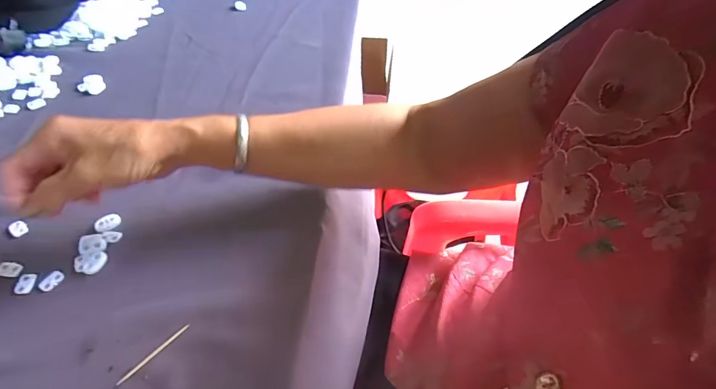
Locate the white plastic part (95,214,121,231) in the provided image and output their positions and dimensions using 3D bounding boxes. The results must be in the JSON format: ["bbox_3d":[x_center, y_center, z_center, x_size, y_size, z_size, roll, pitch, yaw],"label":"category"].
[{"bbox_3d":[-0.247,0.028,0.387,0.017,0.004,0.023,35,58,25],"label":"white plastic part"}]

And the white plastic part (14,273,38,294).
[{"bbox_3d":[-0.295,0.078,0.348,0.016,0.004,0.020,-6,50,-6],"label":"white plastic part"}]

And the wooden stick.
[{"bbox_3d":[-0.160,0.125,0.309,0.004,0.004,0.061,36,58,26],"label":"wooden stick"}]

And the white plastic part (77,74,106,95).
[{"bbox_3d":[-0.361,-0.148,0.531,0.033,0.008,0.039,-30,57,-24],"label":"white plastic part"}]

